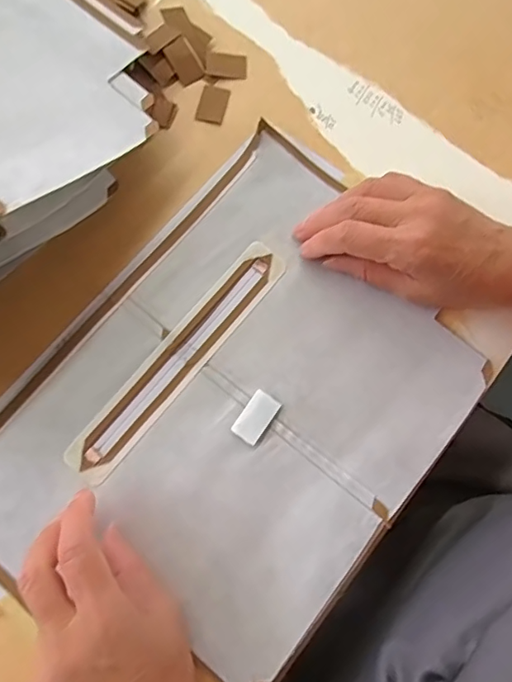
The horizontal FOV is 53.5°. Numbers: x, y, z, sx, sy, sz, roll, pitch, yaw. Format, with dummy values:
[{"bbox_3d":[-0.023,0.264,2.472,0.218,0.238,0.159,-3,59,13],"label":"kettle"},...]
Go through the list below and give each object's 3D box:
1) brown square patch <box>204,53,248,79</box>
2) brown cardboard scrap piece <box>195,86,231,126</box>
[{"bbox_3d":[-0.024,-0.223,0.409,0.033,0.004,0.021,6,76,0],"label":"brown square patch"},{"bbox_3d":[-0.034,-0.188,0.402,0.022,0.004,0.033,14,76,2],"label":"brown cardboard scrap piece"}]

